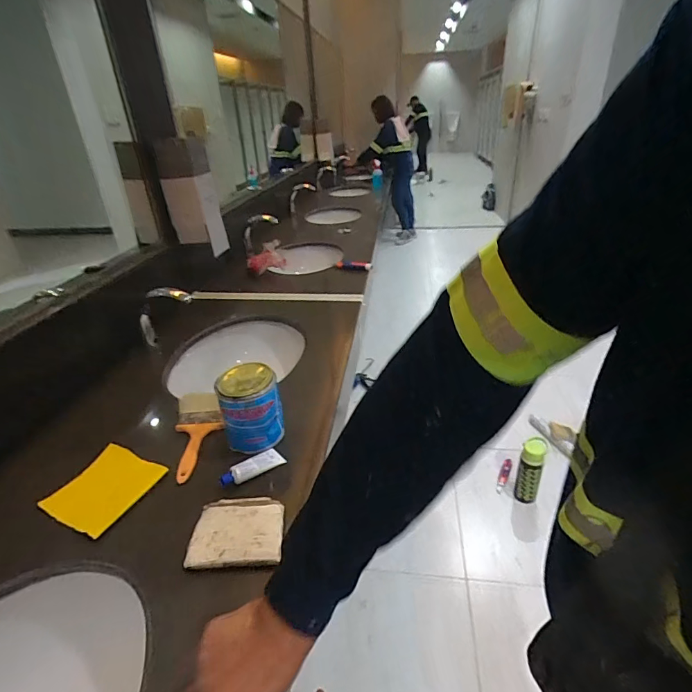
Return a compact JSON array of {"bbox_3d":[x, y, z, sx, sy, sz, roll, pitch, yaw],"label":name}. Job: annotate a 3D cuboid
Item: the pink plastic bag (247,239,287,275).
[{"bbox_3d":[-0.299,-0.325,1.534,0.145,0.125,0.130,-10,30,-11],"label":"pink plastic bag"}]

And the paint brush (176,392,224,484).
[{"bbox_3d":[-0.279,0.162,0.785,0.087,0.036,0.220,-12,30,-15],"label":"paint brush"}]

